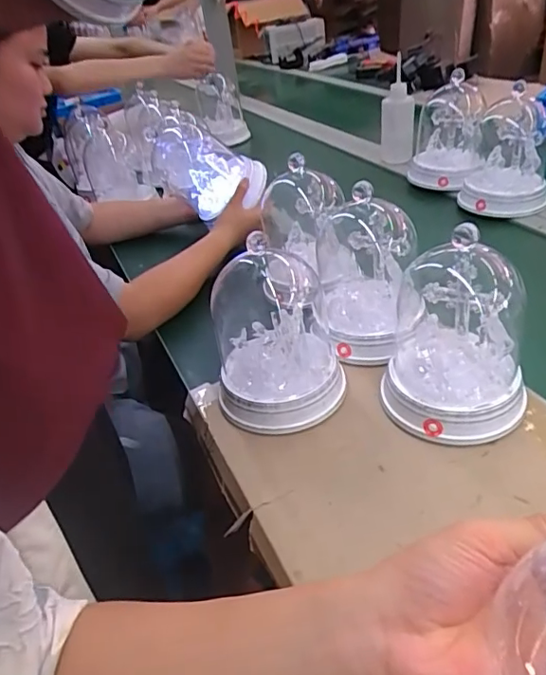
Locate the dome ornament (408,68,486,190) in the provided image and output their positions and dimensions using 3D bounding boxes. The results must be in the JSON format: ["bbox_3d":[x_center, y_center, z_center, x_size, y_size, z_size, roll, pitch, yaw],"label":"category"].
[{"bbox_3d":[0.338,-0.386,1.055,0.138,0.186,0.142,3,38,17],"label":"dome ornament"}]

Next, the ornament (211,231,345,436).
[{"bbox_3d":[-0.002,-0.014,0.593,0.146,0.199,0.133,-9,36,2],"label":"ornament"}]

